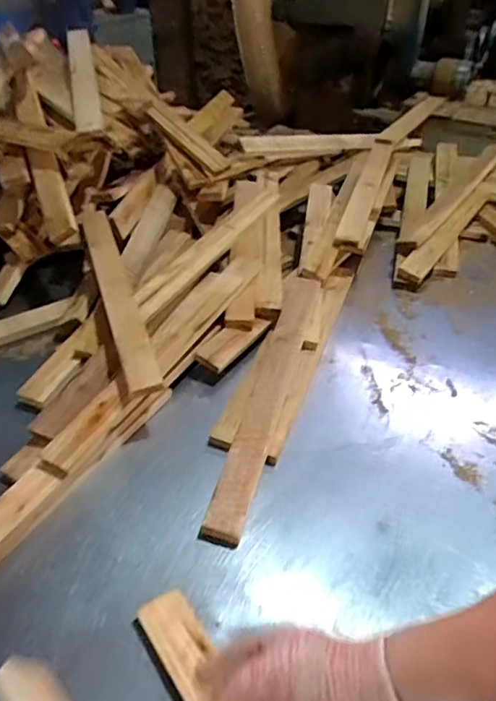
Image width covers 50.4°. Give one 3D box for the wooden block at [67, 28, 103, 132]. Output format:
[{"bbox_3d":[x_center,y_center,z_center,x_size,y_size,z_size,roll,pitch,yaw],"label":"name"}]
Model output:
[{"bbox_3d":[-0.365,-0.602,1.164,0.055,0.022,0.466,-12,53,-7],"label":"wooden block"}]

